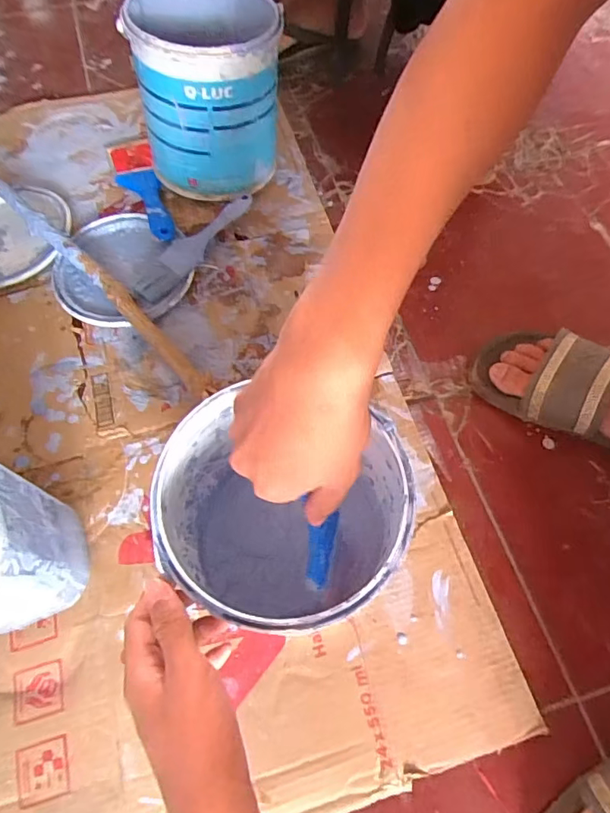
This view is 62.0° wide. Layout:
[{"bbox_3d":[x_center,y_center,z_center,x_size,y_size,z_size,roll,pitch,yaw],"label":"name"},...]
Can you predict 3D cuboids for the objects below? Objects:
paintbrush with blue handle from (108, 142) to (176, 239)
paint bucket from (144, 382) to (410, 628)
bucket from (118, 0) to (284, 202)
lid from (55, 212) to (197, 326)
[{"bbox_3d":[-0.225,-0.301,0.700,0.056,0.035,0.226,-19,65,-9],"label":"paintbrush with blue handle"},{"bbox_3d":[-0.017,0.101,0.425,0.178,0.174,0.160,13,65,7],"label":"paint bucket"},{"bbox_3d":[-0.116,-0.397,0.654,0.171,0.201,0.188,-3,64,-1],"label":"bucket"},{"bbox_3d":[-0.234,-0.174,0.643,0.169,0.026,0.163,0,64,0],"label":"lid"}]

